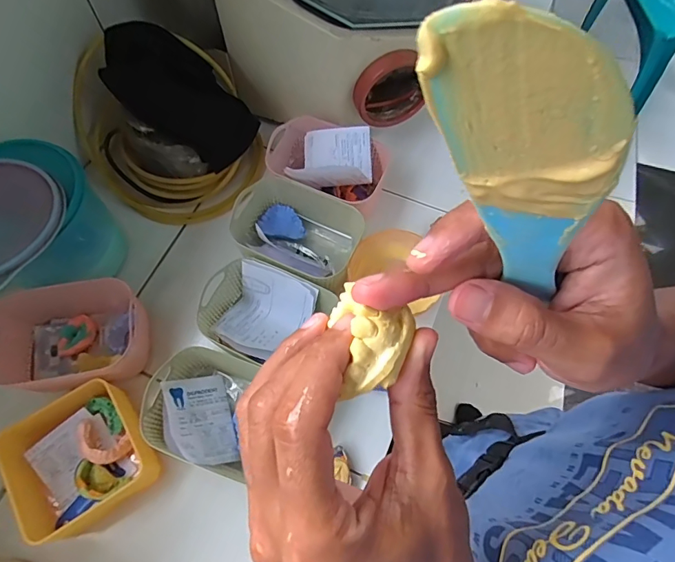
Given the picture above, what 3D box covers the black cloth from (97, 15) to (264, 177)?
[{"bbox_3d":[-0.219,-0.259,0.628,0.115,0.213,0.026,-55,32,5],"label":"black cloth"}]

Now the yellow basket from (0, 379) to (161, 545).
[{"bbox_3d":[-0.291,0.204,0.517,0.138,0.070,0.142,-35,71,-15],"label":"yellow basket"}]

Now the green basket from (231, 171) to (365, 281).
[{"bbox_3d":[-0.066,-0.067,0.624,0.184,0.081,0.127,27,68,10],"label":"green basket"}]

